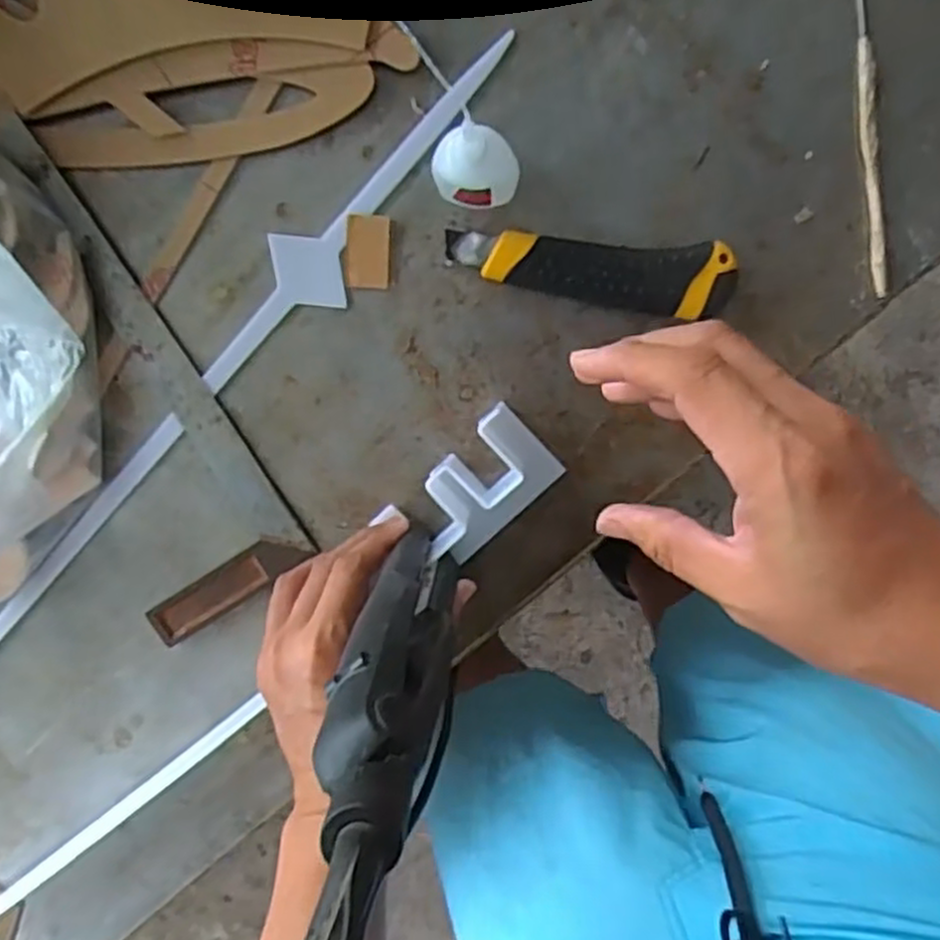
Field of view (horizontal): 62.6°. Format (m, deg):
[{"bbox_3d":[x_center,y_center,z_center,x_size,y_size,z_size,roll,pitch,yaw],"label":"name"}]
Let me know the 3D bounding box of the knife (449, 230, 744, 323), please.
[{"bbox_3d":[0.067,-0.109,0.432,0.157,0.022,0.039,3,100,2],"label":"knife"}]

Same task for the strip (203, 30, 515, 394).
[{"bbox_3d":[-0.066,-0.141,0.442,0.254,0.007,0.048,-43,96,8],"label":"strip"}]

